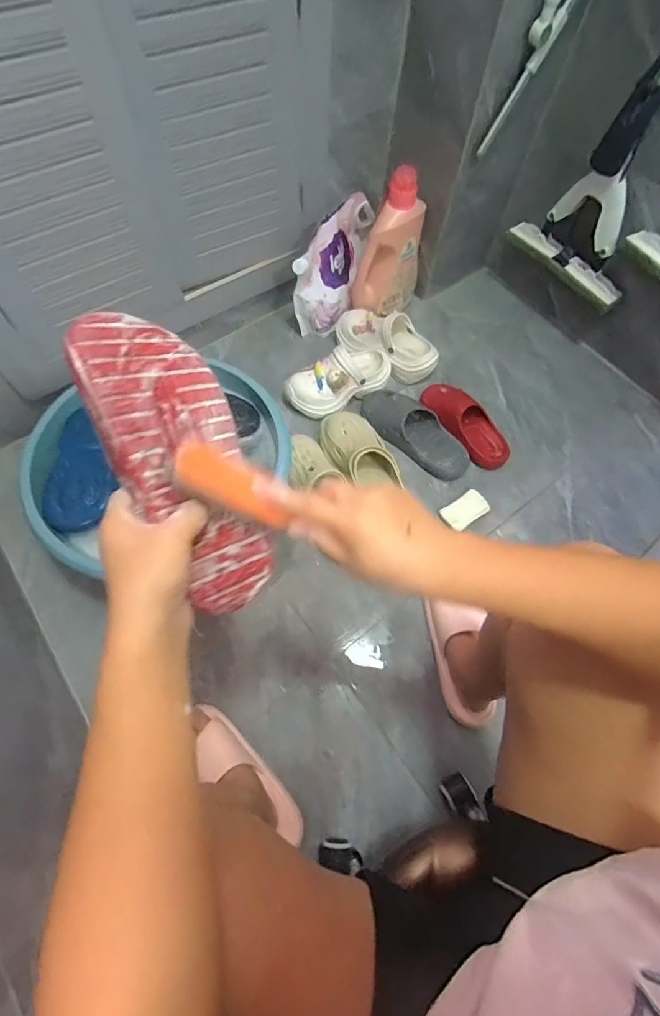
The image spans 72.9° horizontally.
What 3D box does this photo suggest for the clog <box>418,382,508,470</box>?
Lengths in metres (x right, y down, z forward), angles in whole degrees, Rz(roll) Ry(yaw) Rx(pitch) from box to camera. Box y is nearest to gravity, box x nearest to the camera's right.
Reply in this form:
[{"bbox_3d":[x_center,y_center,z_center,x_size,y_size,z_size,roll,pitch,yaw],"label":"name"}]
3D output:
[{"bbox_3d":[0.304,-0.192,1.015,0.092,0.074,0.247,-37,71,-17],"label":"clog"}]

